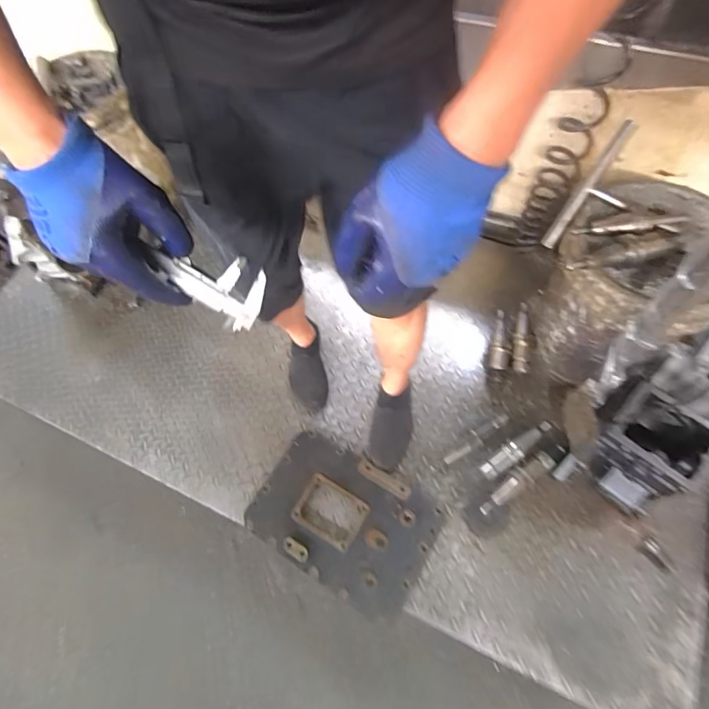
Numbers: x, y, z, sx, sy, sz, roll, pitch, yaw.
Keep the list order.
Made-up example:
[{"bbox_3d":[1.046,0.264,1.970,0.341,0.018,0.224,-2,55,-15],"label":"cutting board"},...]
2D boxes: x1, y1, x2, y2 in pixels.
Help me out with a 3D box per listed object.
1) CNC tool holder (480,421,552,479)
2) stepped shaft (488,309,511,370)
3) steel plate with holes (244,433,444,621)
[{"bbox_3d":[0.369,0.215,0.983,0.194,0.051,0.039,-33,65,-11],"label":"CNC tool holder"},{"bbox_3d":[0.377,-0.032,1.119,0.046,0.044,0.180,9,65,10],"label":"stepped shaft"},{"bbox_3d":[-0.024,0.354,0.951,0.378,0.023,0.267,27,66,17],"label":"steel plate with holes"}]

